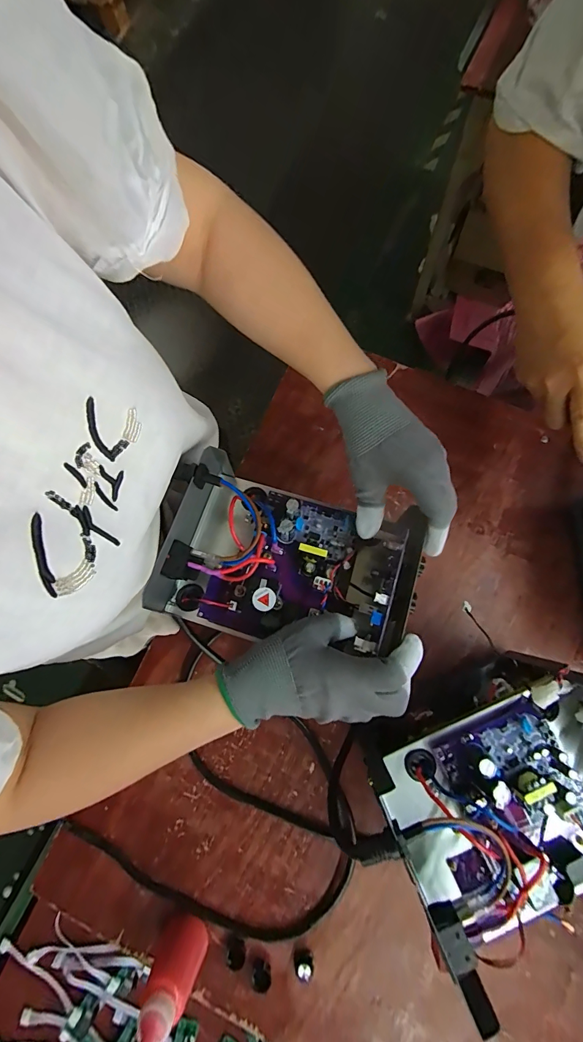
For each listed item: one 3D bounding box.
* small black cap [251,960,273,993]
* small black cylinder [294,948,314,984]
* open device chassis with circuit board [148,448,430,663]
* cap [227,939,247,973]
[{"bbox_3d":[-0.032,0.492,0.416,0.022,0.011,0.026,6,77,3],"label":"small black cap"},{"bbox_3d":[0.013,0.479,0.415,0.021,0.021,0.020,1,77,2],"label":"small black cylinder"},{"bbox_3d":[-0.012,0.037,0.355,0.227,0.078,0.146,17,76,6],"label":"open device chassis with circuit board"},{"bbox_3d":[-0.060,0.475,0.420,0.021,0.019,0.020,0,75,1],"label":"cap"}]

